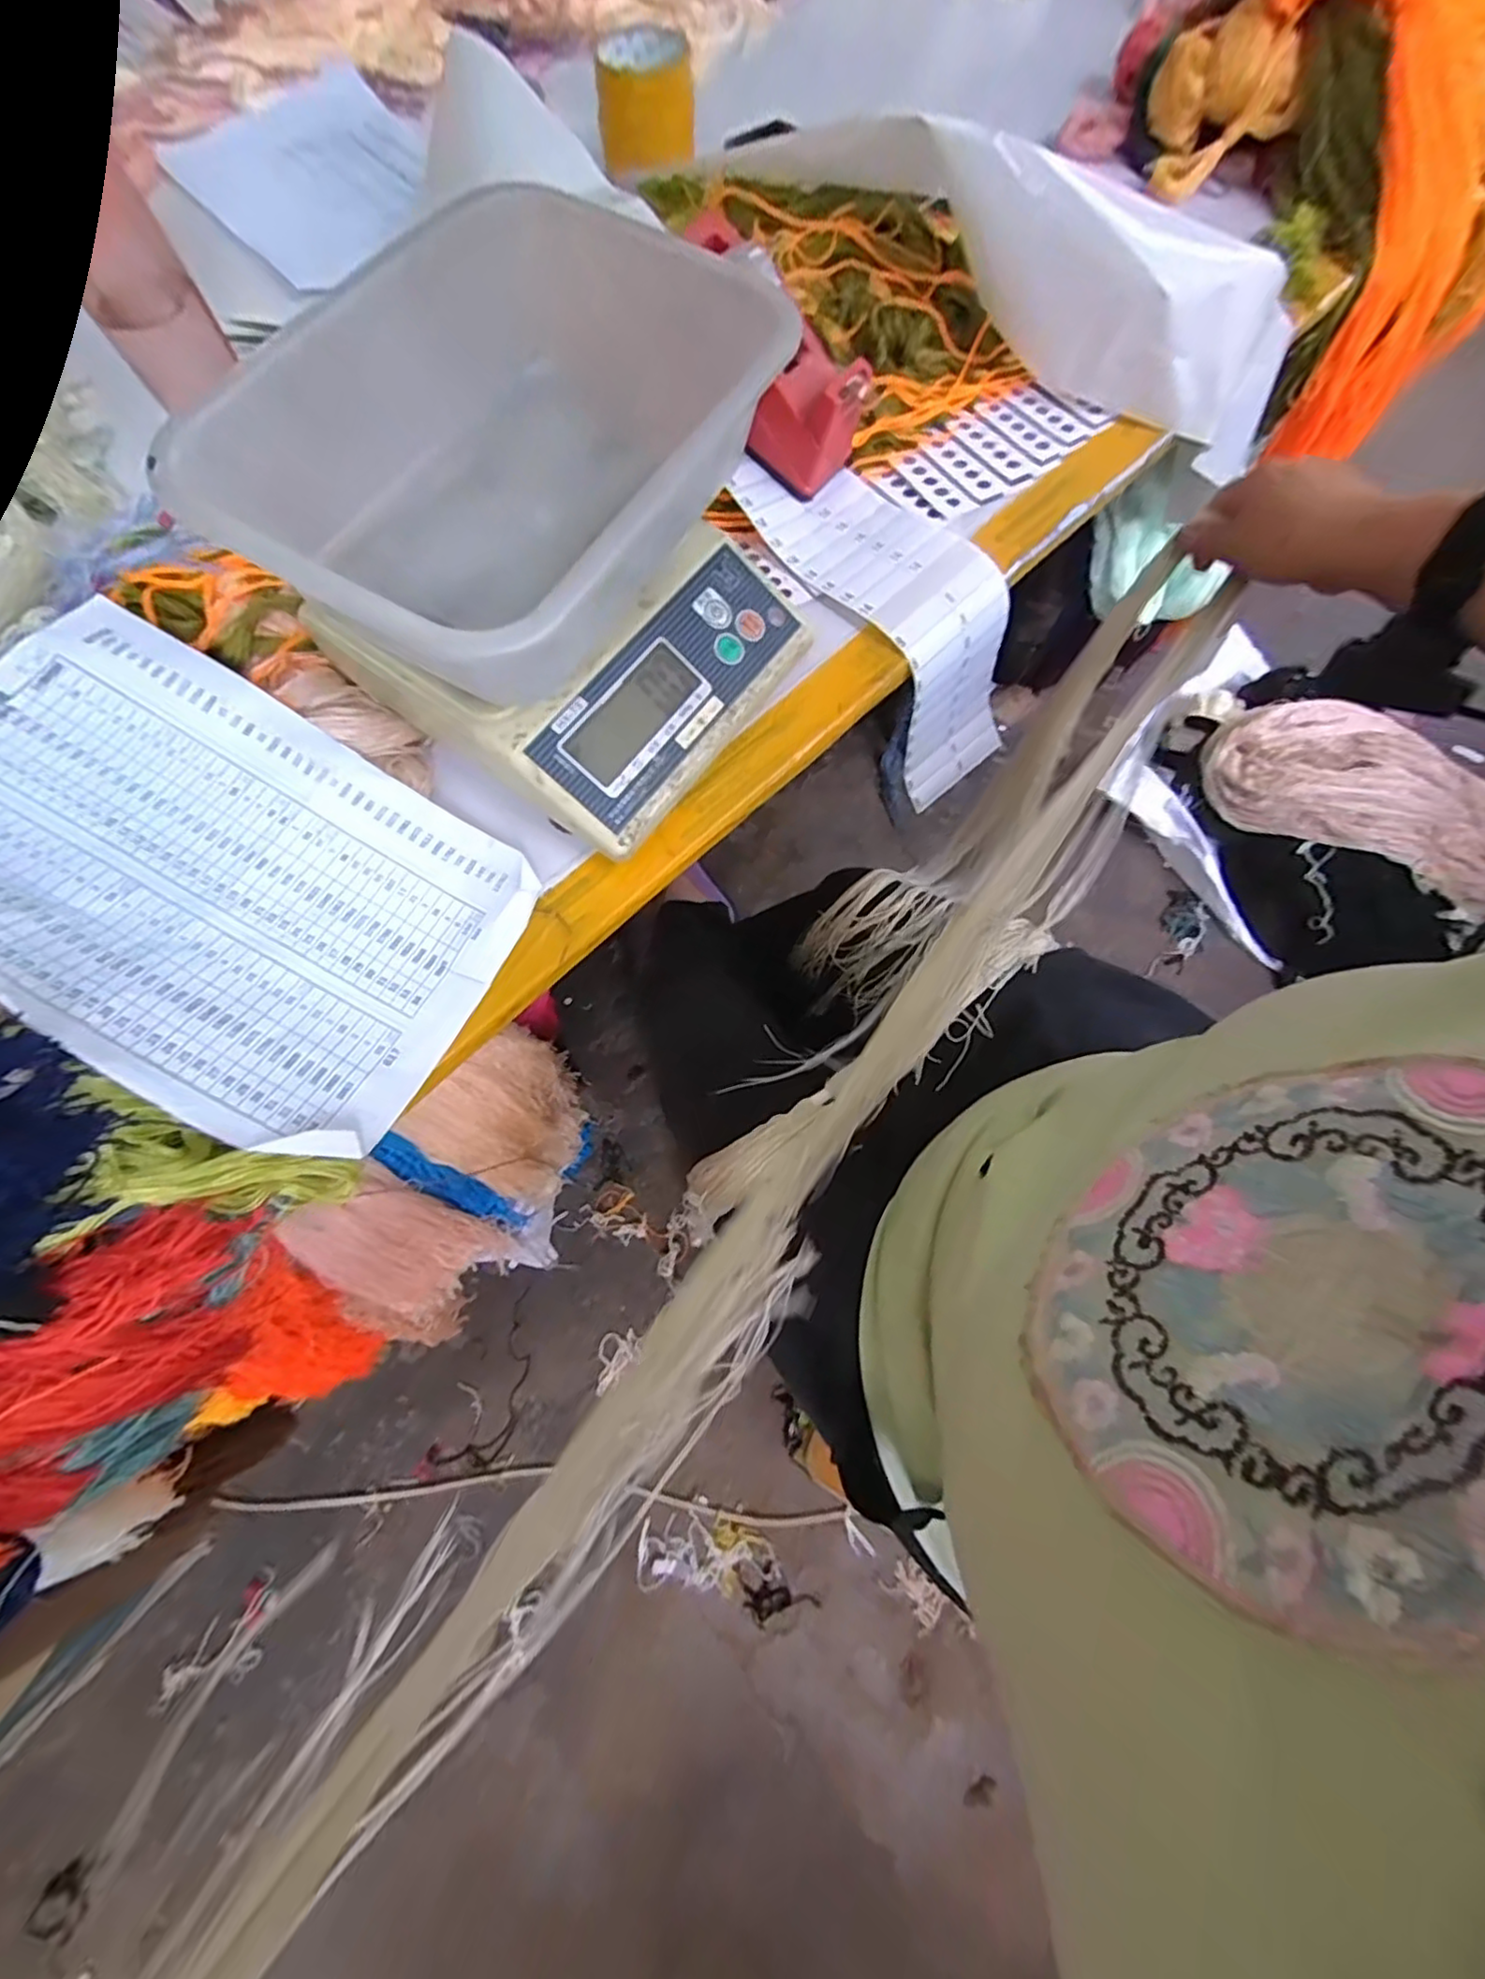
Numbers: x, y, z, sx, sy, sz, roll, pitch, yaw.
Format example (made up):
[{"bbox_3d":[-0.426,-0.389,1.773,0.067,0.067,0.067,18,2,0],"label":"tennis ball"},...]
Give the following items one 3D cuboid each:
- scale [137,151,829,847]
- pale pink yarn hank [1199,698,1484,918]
[{"bbox_3d":[-0.098,-0.254,0.372,0.248,0.141,0.279,34,75,10],"label":"scale"},{"bbox_3d":[1.003,-0.293,1.012,0.530,0.108,0.202,25,73,8],"label":"pale pink yarn hank"}]

